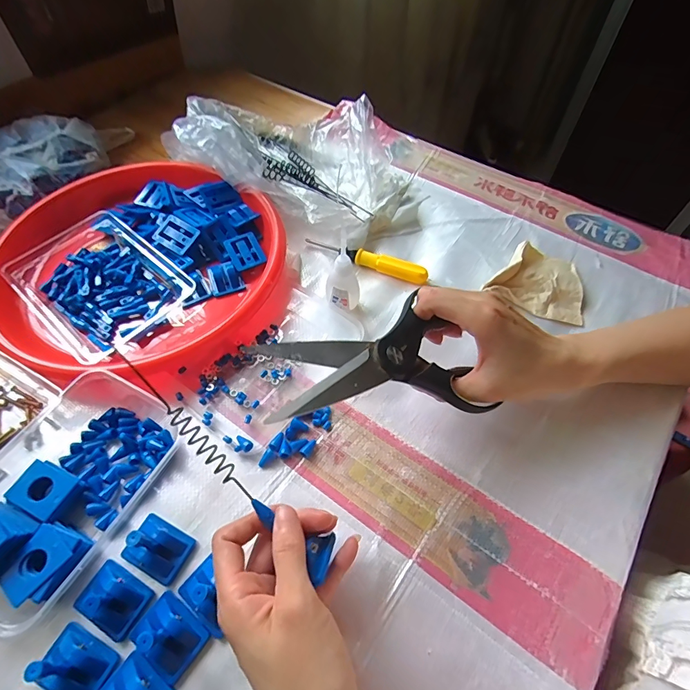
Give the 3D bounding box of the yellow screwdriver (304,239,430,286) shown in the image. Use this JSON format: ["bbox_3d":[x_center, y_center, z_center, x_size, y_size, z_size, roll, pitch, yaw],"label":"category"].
[{"bbox_3d":[0.023,-0.097,0.456,0.143,0.022,0.014,22,60,14],"label":"yellow screwdriver"}]

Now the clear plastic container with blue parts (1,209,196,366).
[{"bbox_3d":[-0.253,-0.063,0.419,0.177,0.032,0.123,36,64,22],"label":"clear plastic container with blue parts"}]

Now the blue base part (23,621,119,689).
[{"bbox_3d":[-0.173,0.198,0.247,0.040,0.041,0.033,25,61,16],"label":"blue base part"}]

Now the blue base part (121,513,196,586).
[{"bbox_3d":[-0.138,0.141,0.287,0.042,0.042,0.033,24,60,15],"label":"blue base part"}]

